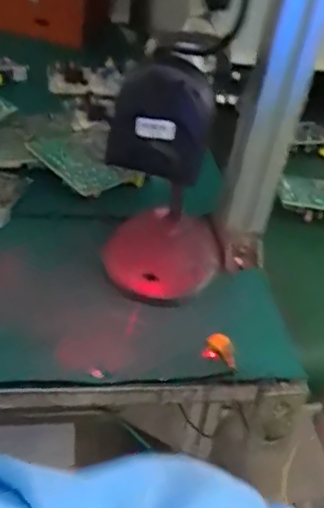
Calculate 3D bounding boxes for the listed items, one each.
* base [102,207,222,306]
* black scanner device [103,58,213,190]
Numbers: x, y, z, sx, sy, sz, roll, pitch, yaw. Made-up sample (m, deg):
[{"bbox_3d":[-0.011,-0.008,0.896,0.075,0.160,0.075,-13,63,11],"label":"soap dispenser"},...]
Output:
[{"bbox_3d":[0.000,0.002,0.594,0.109,0.026,0.115,7,50,-8],"label":"base"},{"bbox_3d":[0.002,-0.097,0.456,0.072,0.085,0.067,-29,51,-36],"label":"black scanner device"}]

